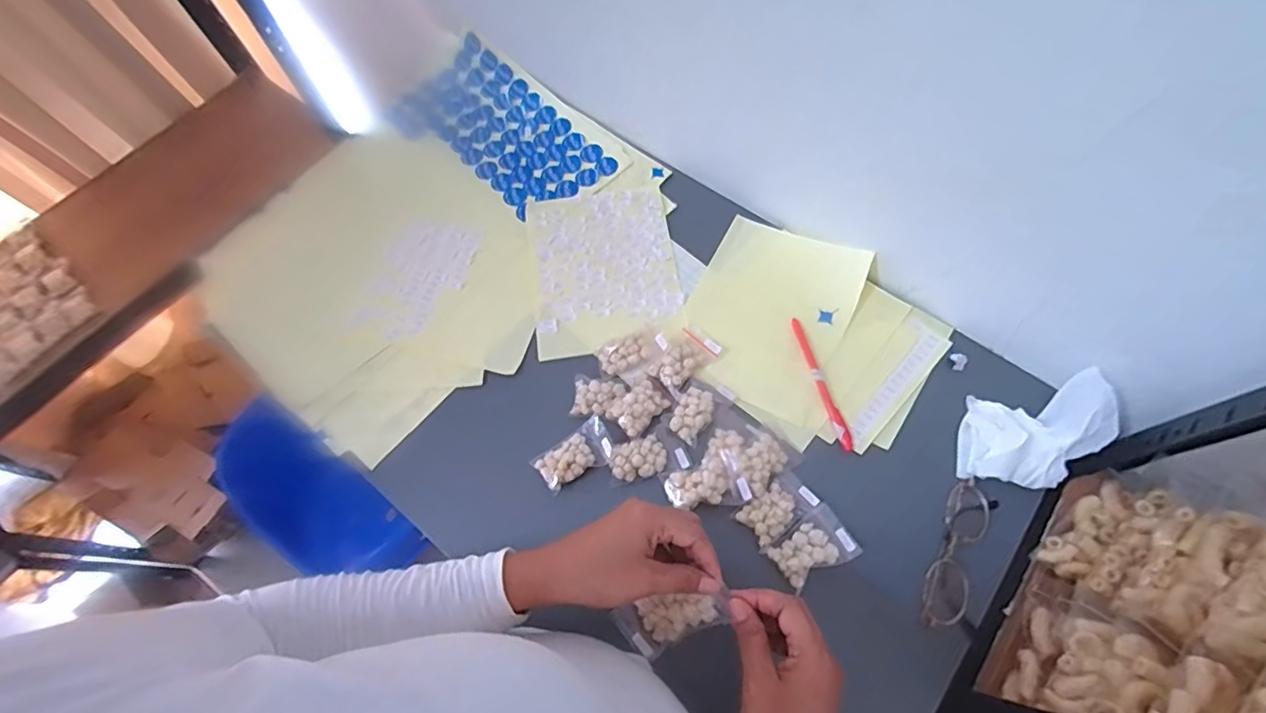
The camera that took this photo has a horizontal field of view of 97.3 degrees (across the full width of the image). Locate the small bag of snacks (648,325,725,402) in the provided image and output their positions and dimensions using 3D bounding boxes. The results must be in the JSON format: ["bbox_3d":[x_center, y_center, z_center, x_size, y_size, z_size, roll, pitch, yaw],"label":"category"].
[{"bbox_3d":[0.053,0.003,0.569,0.046,0.015,0.076,36,73,17],"label":"small bag of snacks"}]

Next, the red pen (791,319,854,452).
[{"bbox_3d":[0.189,0.024,0.560,0.013,0.010,0.142,-13,66,-3],"label":"red pen"}]

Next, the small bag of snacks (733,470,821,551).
[{"bbox_3d":[0.132,0.138,0.509,0.071,0.013,0.041,-36,69,-12],"label":"small bag of snacks"}]

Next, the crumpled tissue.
[{"bbox_3d":[0.364,0.068,0.505,0.112,0.067,0.088,0,66,3],"label":"crumpled tissue"}]

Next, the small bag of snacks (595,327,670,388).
[{"bbox_3d":[0.002,-0.001,0.572,0.069,0.017,0.048,-27,68,-9],"label":"small bag of snacks"}]

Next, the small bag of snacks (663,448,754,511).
[{"bbox_3d":[0.068,0.121,0.513,0.071,0.019,0.048,-22,67,-7],"label":"small bag of snacks"}]

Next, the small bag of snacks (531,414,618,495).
[{"bbox_3d":[-0.054,0.095,0.534,0.076,0.010,0.043,-33,69,-11],"label":"small bag of snacks"}]

